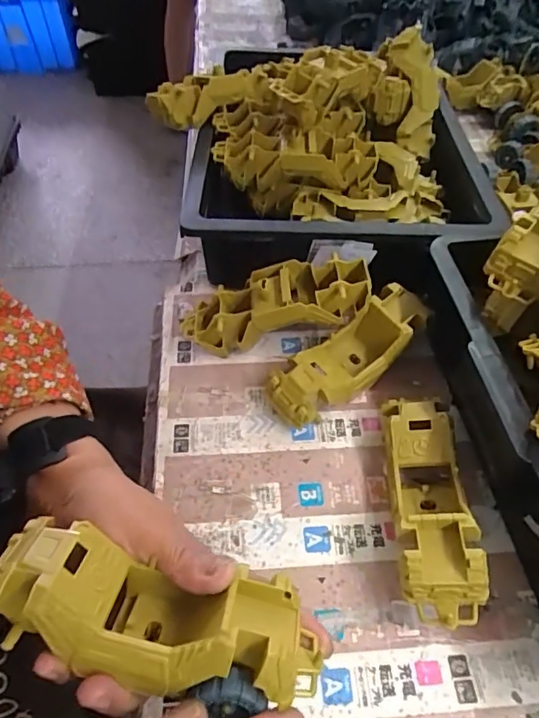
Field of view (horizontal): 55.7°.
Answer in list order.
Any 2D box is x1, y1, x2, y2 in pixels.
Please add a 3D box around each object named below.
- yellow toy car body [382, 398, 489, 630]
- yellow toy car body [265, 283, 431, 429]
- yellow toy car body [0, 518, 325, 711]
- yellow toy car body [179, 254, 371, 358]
[{"bbox_3d":[0.117,0.105,0.380,0.057,0.068,0.169,5,52,2],"label":"yellow toy car body"},{"bbox_3d":[0.073,-0.001,0.460,0.159,0.067,0.055,-33,60,-24],"label":"yellow toy car body"},{"bbox_3d":[-0.056,0.135,0.264,0.170,0.061,0.059,17,52,-4],"label":"yellow toy car body"},{"bbox_3d":[0.000,-0.046,0.480,0.185,0.055,0.059,-15,50,16],"label":"yellow toy car body"}]

